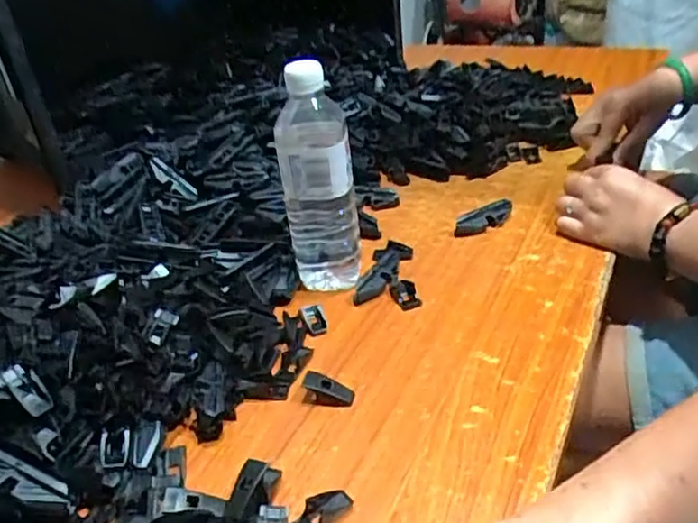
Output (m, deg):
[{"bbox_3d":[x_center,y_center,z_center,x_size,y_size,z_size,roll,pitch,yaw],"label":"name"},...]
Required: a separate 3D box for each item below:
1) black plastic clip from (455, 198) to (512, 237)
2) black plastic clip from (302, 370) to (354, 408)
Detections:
[{"bbox_3d":[0.147,-0.049,0.682,0.076,0.020,0.018,-22,36,-23],"label":"black plastic clip"},{"bbox_3d":[-0.017,0.099,0.492,0.041,0.016,0.021,8,35,21],"label":"black plastic clip"}]

